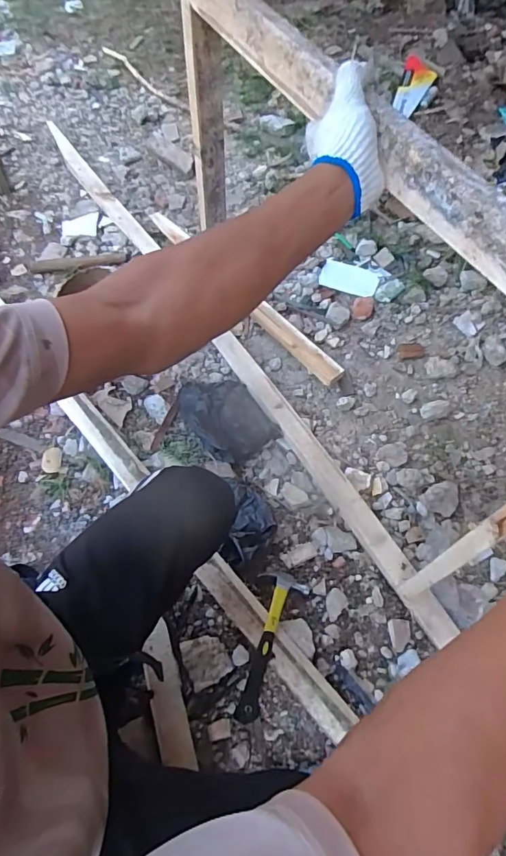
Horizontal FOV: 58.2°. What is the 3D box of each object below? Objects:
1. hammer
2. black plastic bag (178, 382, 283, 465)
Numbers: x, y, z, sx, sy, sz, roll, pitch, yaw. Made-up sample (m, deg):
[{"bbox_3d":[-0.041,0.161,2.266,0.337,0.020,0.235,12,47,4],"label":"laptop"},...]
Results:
[{"bbox_3d":[0.023,0.348,0.740,0.087,0.039,0.271,17,31,10],"label":"hammer"},{"bbox_3d":[-0.062,-0.033,0.991,0.161,0.088,0.219,-29,64,-18],"label":"black plastic bag"}]

